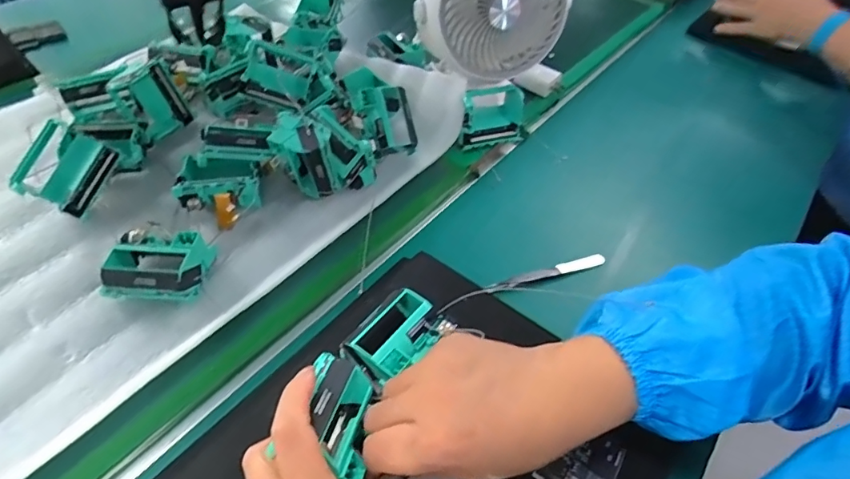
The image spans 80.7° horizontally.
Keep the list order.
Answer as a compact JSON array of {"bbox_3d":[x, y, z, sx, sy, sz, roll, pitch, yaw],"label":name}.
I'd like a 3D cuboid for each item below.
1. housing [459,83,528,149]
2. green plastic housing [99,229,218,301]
[{"bbox_3d":[0.075,-0.136,0.553,0.088,0.057,0.038,-19,53,-17],"label":"housing"},{"bbox_3d":[-0.208,0.023,0.393,0.068,0.038,0.061,6,50,3],"label":"green plastic housing"}]

